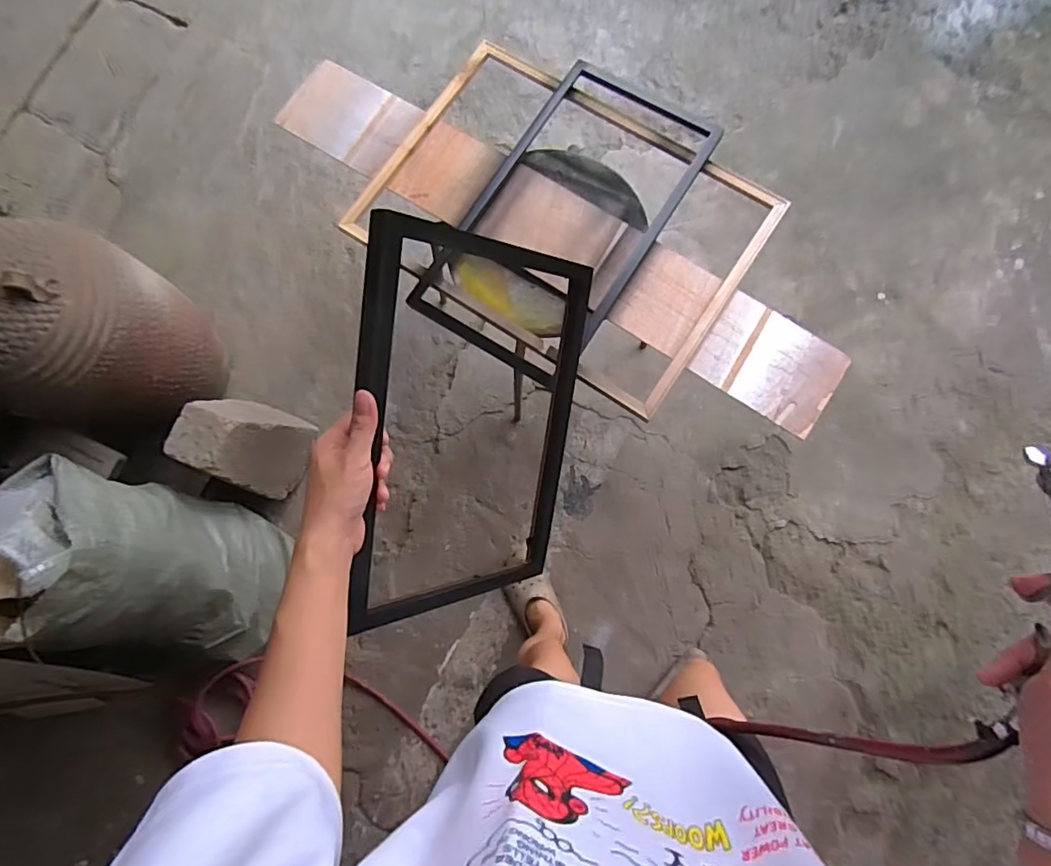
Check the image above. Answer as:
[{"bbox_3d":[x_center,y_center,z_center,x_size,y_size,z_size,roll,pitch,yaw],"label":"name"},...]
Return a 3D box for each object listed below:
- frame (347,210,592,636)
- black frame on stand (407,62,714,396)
[{"bbox_3d":[-0.049,0.003,0.577,0.031,0.274,0.391,17,104,43],"label":"frame"},{"bbox_3d":[0.079,-0.398,0.998,0.333,0.042,0.604,31,81,11],"label":"black frame on stand"}]

